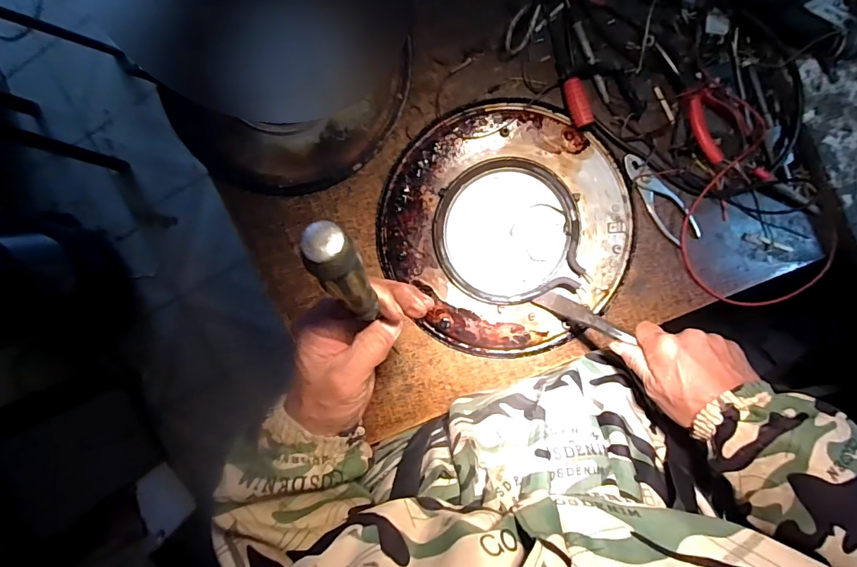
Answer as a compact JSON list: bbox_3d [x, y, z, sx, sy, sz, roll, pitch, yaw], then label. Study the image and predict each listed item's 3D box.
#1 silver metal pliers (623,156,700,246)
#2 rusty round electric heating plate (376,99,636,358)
[{"bbox_3d":[0.270,-0.098,0.515,0.037,0.010,0.123,-37,93,8],"label":"silver metal pliers"},{"bbox_3d":[0.091,-0.060,0.526,0.292,0.030,0.290,1,97,4],"label":"rusty round electric heating plate"}]

